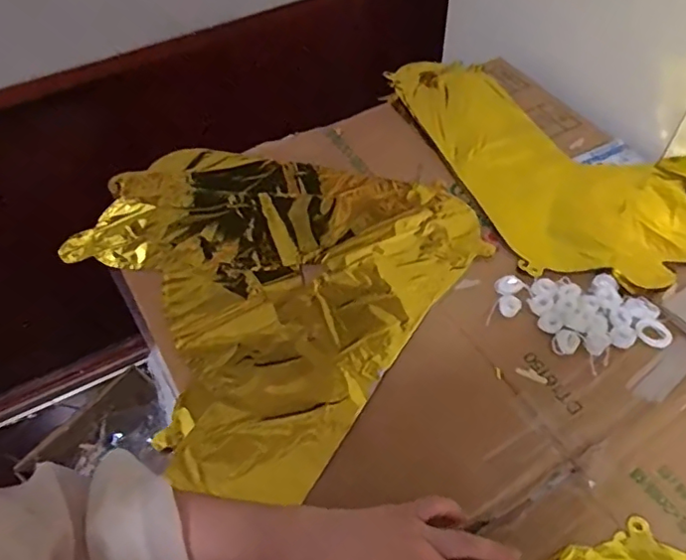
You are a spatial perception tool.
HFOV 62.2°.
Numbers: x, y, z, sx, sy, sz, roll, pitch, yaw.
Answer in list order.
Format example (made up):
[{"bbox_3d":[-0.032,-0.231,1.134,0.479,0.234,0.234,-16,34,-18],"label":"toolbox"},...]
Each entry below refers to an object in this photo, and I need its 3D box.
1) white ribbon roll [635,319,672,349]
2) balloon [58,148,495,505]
[{"bbox_3d":[0.278,0.047,0.509,0.028,0.004,0.030,-1,54,2],"label":"white ribbon roll"},{"bbox_3d":[-0.096,-0.019,0.570,0.366,0.012,0.358,31,61,22],"label":"balloon"}]

